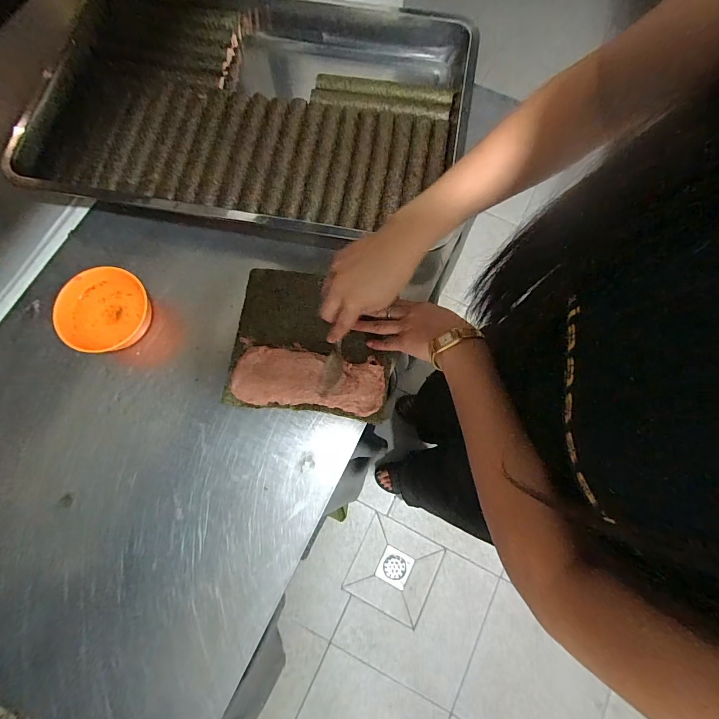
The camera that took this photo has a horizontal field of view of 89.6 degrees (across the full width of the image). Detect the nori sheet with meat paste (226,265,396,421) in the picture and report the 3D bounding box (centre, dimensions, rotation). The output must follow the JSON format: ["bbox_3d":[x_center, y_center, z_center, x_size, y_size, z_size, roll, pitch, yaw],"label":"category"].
[{"bbox_3d":[-0.060,-0.025,0.458,0.191,0.013,0.177,7,75,1],"label":"nori sheet with meat paste"}]

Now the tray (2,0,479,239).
[{"bbox_3d":[-0.156,-0.366,0.531,0.607,0.056,0.405,9,75,2],"label":"tray"}]

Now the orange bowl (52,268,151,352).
[{"bbox_3d":[-0.310,-0.057,0.450,0.100,0.047,0.109,0,75,-1],"label":"orange bowl"}]

